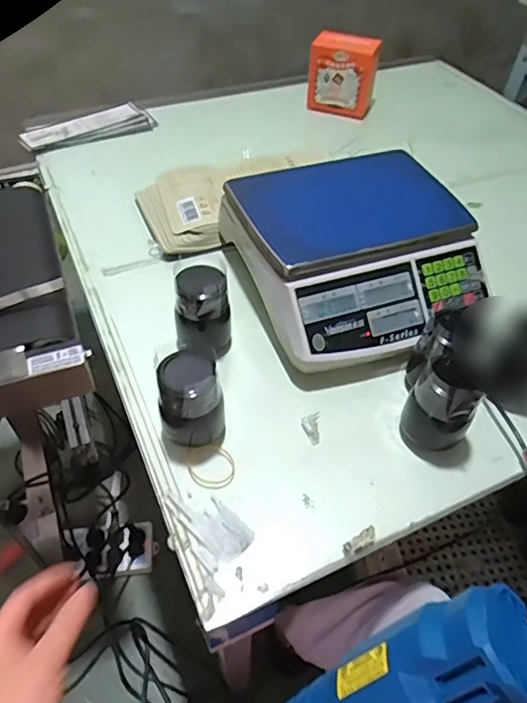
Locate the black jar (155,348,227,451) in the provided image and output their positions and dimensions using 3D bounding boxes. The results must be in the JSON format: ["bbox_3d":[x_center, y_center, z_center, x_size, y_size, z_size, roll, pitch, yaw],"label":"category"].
[{"bbox_3d":[-0.071,0.054,0.525,0.064,0.094,0.061,1,48,-2],"label":"black jar"}]

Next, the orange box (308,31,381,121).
[{"bbox_3d":[0.165,-0.584,1.094,0.137,0.132,0.056,21,51,16],"label":"orange box"}]

